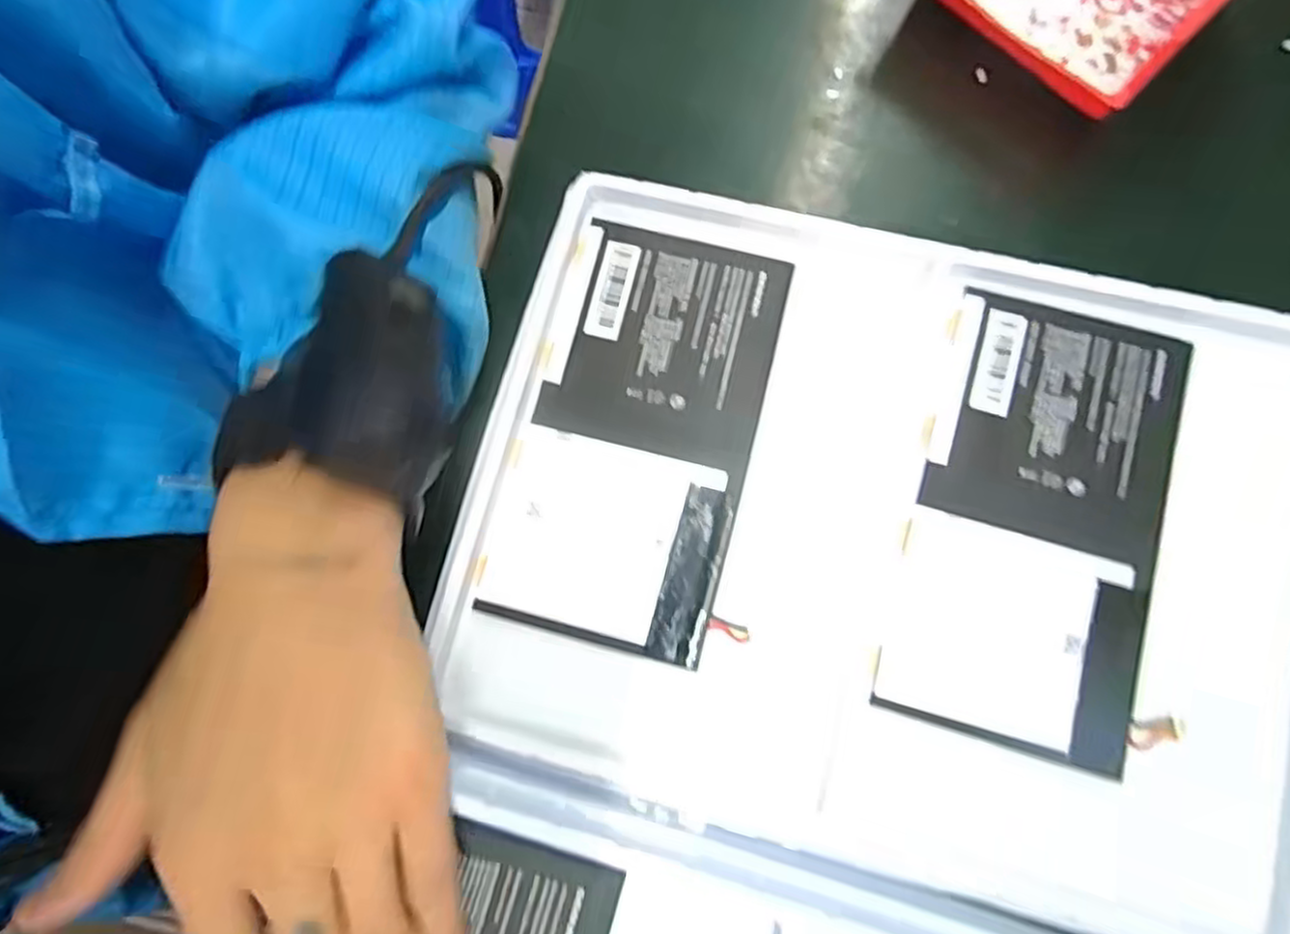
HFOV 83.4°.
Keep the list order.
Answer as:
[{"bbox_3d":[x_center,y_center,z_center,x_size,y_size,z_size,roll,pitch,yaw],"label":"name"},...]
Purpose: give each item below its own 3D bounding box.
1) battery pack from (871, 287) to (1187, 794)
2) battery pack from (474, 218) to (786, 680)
[{"bbox_3d":[0.154,0.019,0.282,0.091,0.006,0.172,16,80,4],"label":"battery pack"},{"bbox_3d":[-0.002,-0.015,0.297,0.090,0.006,0.172,15,80,4],"label":"battery pack"}]

